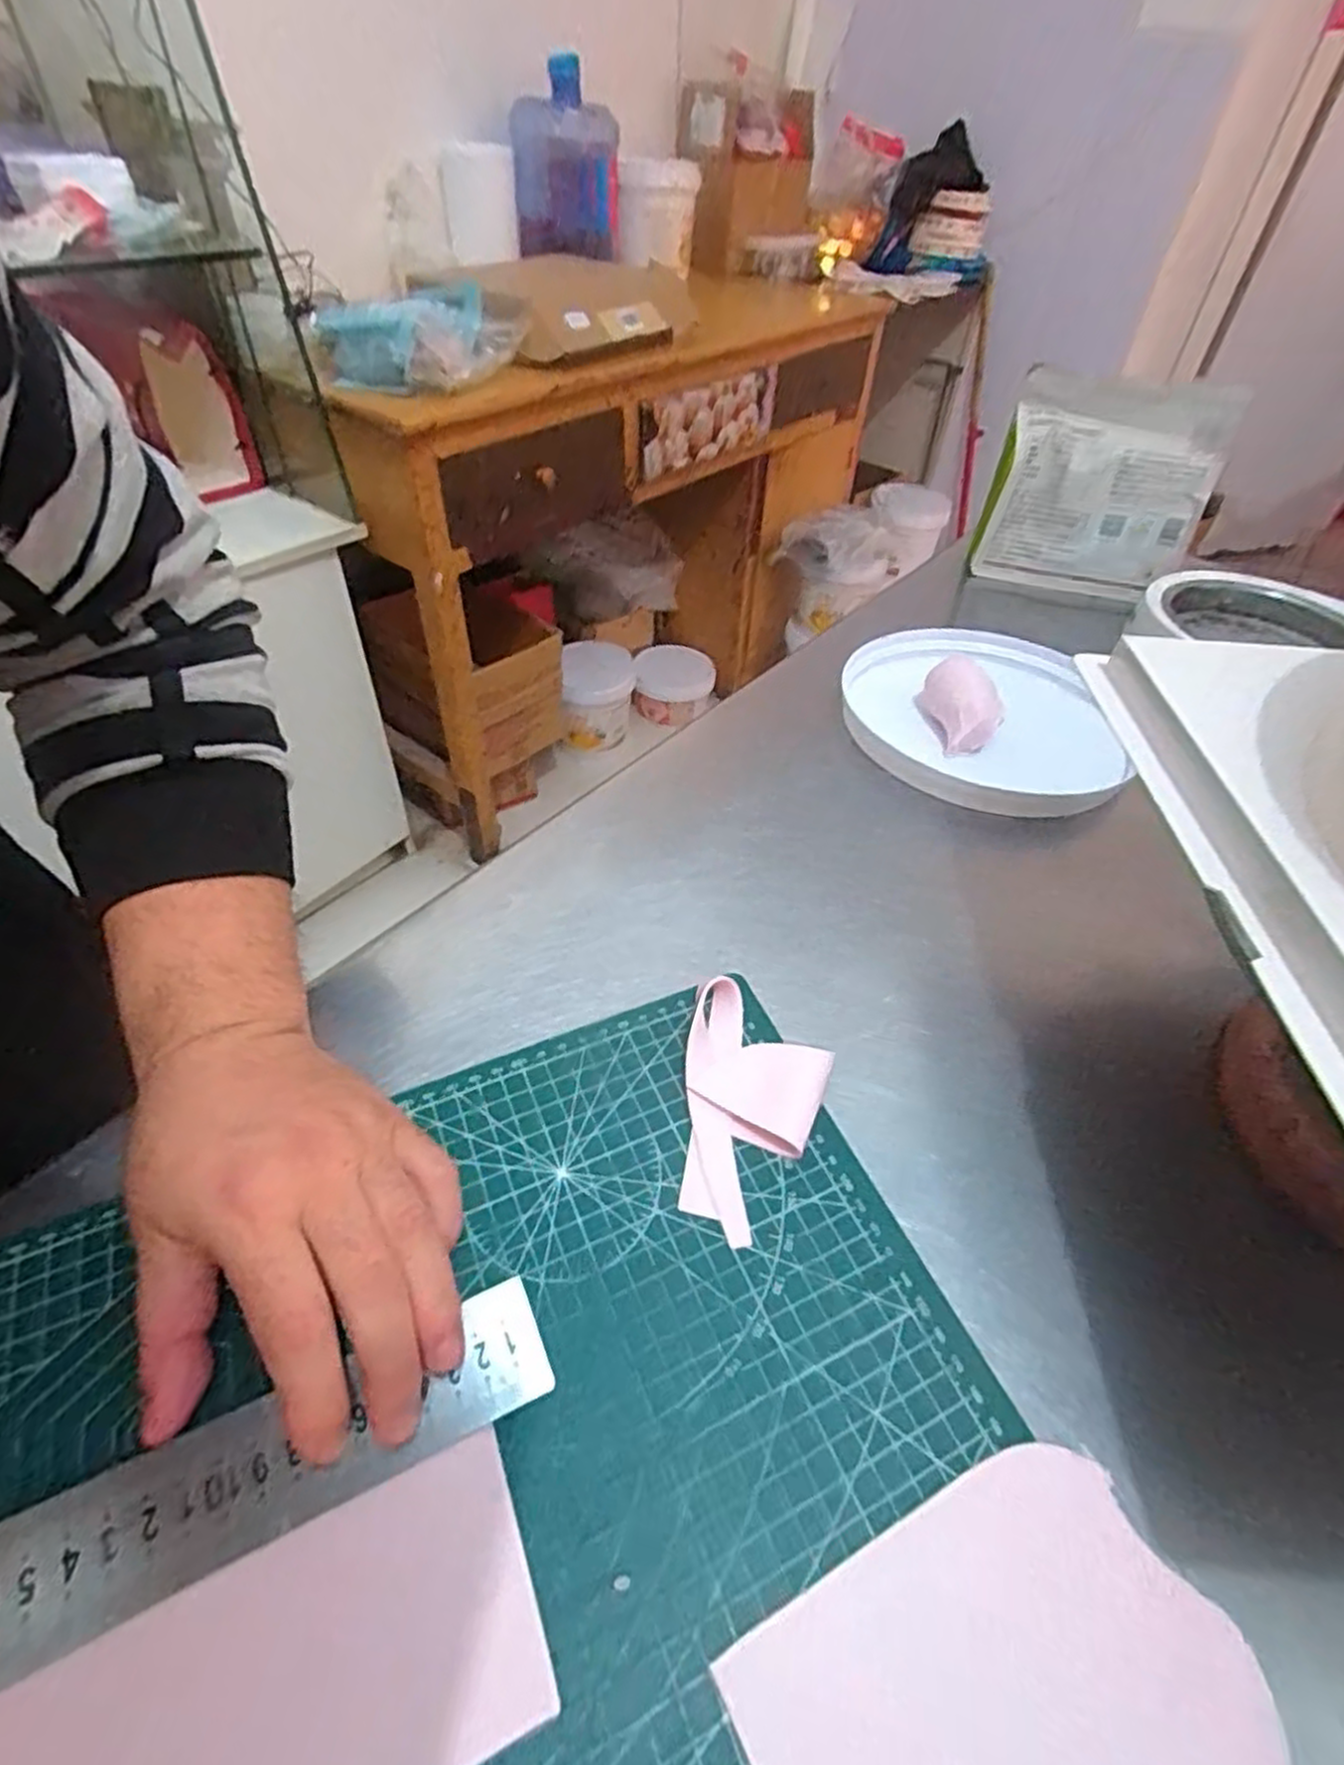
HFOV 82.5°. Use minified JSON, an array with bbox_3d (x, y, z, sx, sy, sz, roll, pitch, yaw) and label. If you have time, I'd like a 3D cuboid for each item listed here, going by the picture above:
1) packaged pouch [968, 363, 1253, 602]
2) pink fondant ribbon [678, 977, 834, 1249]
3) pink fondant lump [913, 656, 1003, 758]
[{"bbox_3d":[0.387,-0.354,0.695,0.179,0.174,0.054,15,30,12],"label":"packaged pouch"},{"bbox_3d":[0.033,0.093,0.328,0.059,0.019,0.107,10,46,4],"label":"pink fondant ribbon"},{"bbox_3d":[0.200,-0.125,0.536,0.039,0.039,0.065,-1,47,-7],"label":"pink fondant lump"}]

